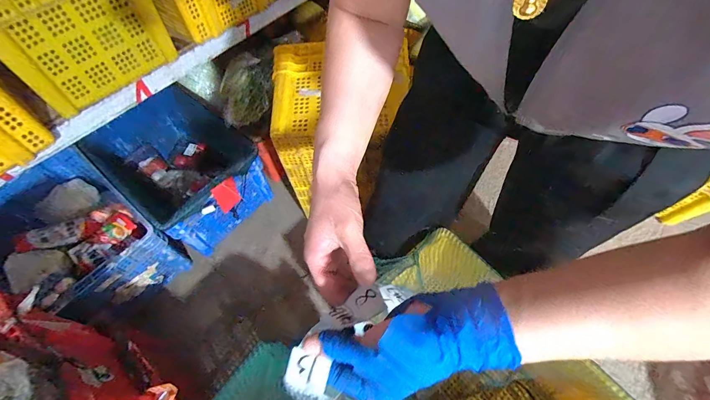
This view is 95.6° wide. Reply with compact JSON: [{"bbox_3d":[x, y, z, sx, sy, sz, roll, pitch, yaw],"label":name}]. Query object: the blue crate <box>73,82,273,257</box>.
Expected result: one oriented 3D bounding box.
[{"bbox_3d":[-0.628,-0.136,1.251,0.584,0.310,0.476,31,65,20],"label":"blue crate"}]

